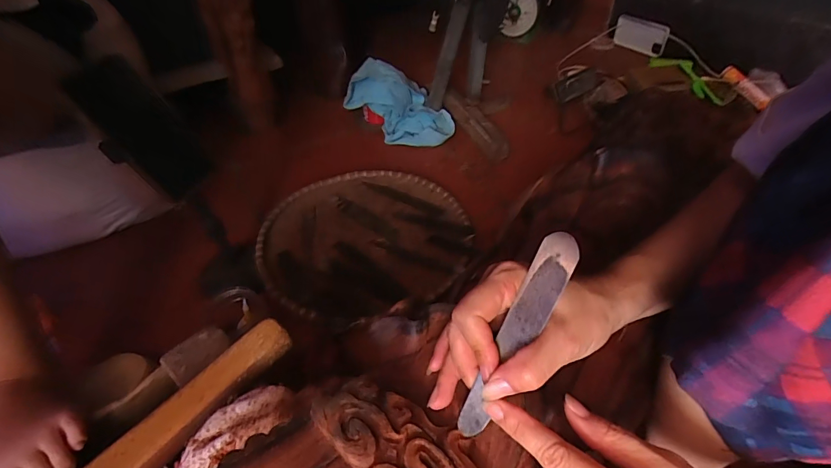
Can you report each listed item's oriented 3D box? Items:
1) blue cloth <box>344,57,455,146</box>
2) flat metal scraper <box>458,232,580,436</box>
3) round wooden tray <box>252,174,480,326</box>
[{"bbox_3d":[-0.036,-0.290,0.897,0.228,0.138,0.139,-2,44,2],"label":"blue cloth"},{"bbox_3d":[0.060,0.060,0.247,0.024,0.004,0.131,29,91,29],"label":"flat metal scraper"},{"bbox_3d":[-0.083,0.003,0.686,0.327,0.030,0.318,-2,45,2],"label":"round wooden tray"}]

